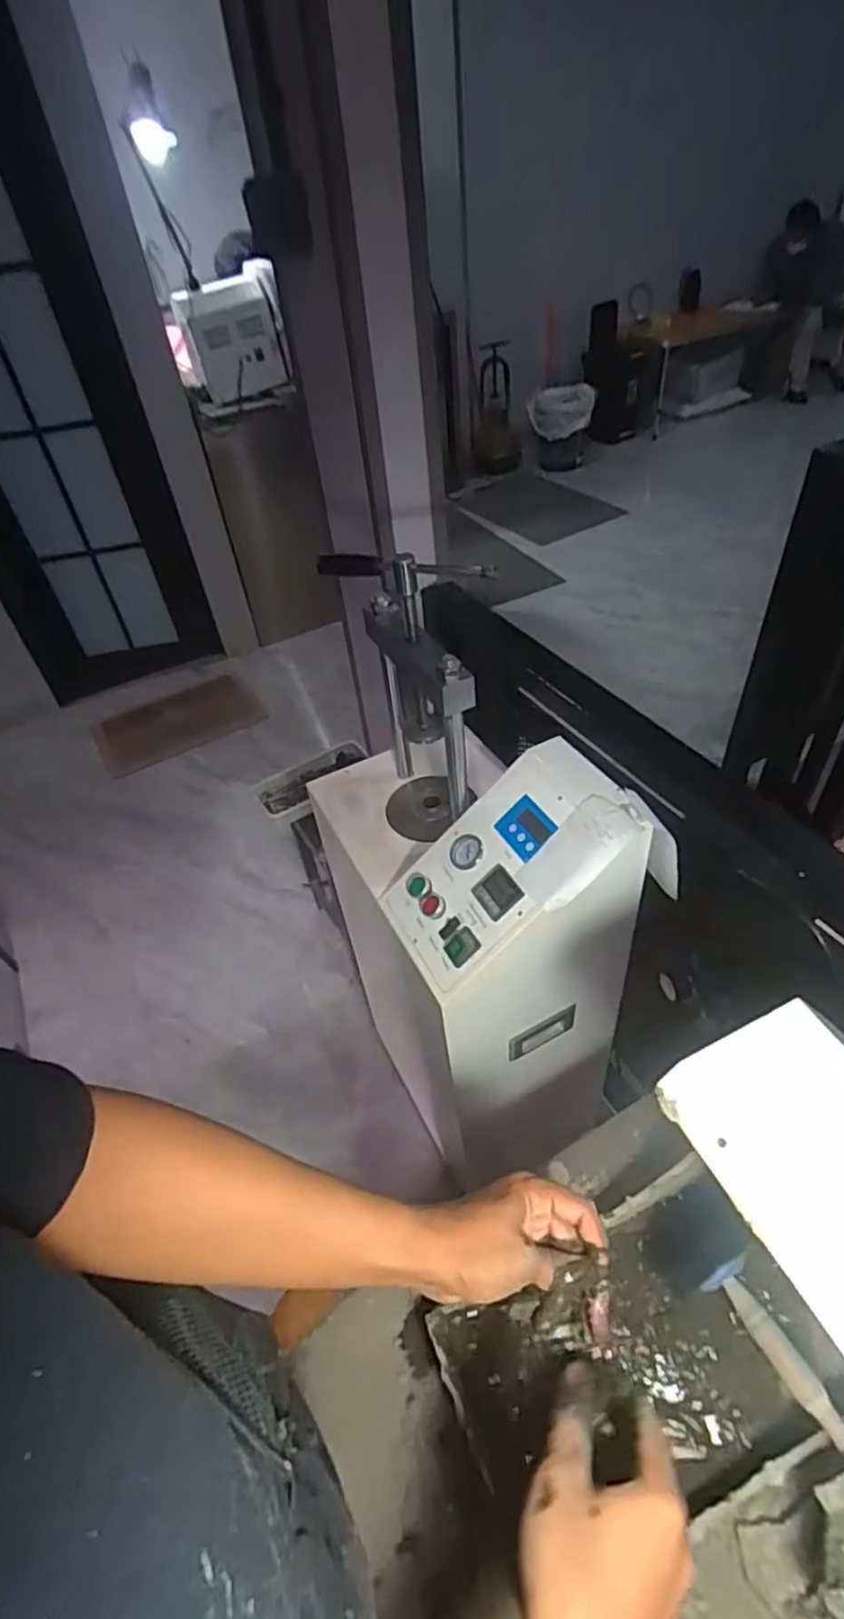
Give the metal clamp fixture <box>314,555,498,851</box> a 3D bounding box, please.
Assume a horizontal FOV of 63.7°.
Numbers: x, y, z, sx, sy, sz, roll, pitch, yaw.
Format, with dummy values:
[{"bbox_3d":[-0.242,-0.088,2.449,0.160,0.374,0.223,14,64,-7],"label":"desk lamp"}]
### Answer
[{"bbox_3d":[-0.010,-0.125,0.871,0.102,0.390,0.198,-26,48,-18],"label":"metal clamp fixture"}]

